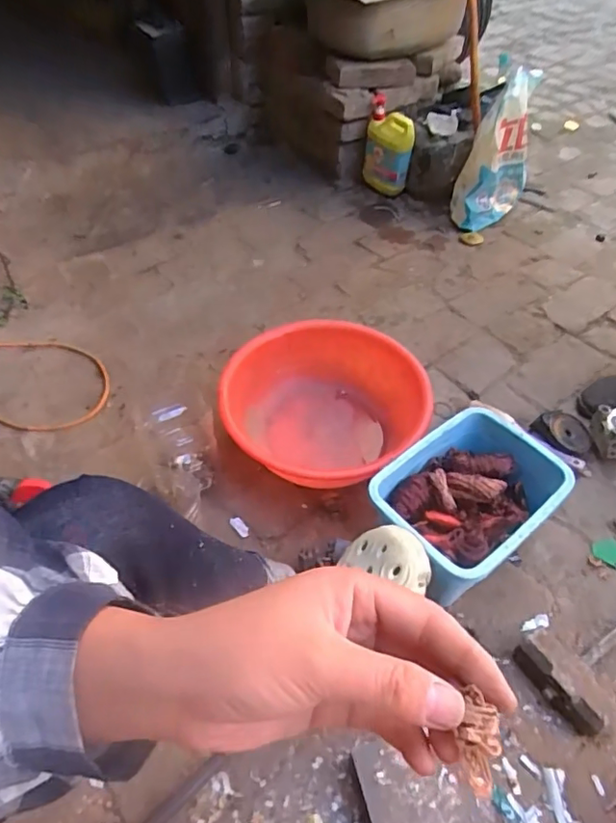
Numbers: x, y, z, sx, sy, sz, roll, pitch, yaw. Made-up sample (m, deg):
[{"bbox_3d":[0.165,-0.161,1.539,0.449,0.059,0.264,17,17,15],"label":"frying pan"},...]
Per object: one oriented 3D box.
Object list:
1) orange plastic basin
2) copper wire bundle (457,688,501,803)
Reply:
[{"bbox_3d":[0.009,-0.002,0.998,0.323,0.161,0.334,0,47,0],"label":"orange plastic basin"},{"bbox_3d":[0.064,0.126,0.210,0.014,0.007,0.034,2,78,-1],"label":"copper wire bundle"}]

